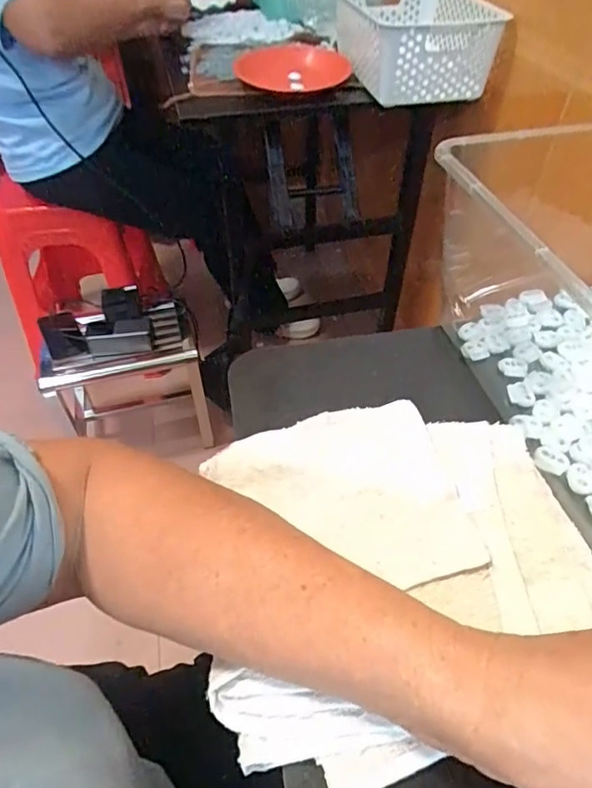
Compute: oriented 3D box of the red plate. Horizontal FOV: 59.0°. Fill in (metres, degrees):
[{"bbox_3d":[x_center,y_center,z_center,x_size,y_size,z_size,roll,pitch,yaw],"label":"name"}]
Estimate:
[{"bbox_3d":[-0.012,-0.553,0.883,0.185,0.032,0.180,-3,46,3],"label":"red plate"}]

